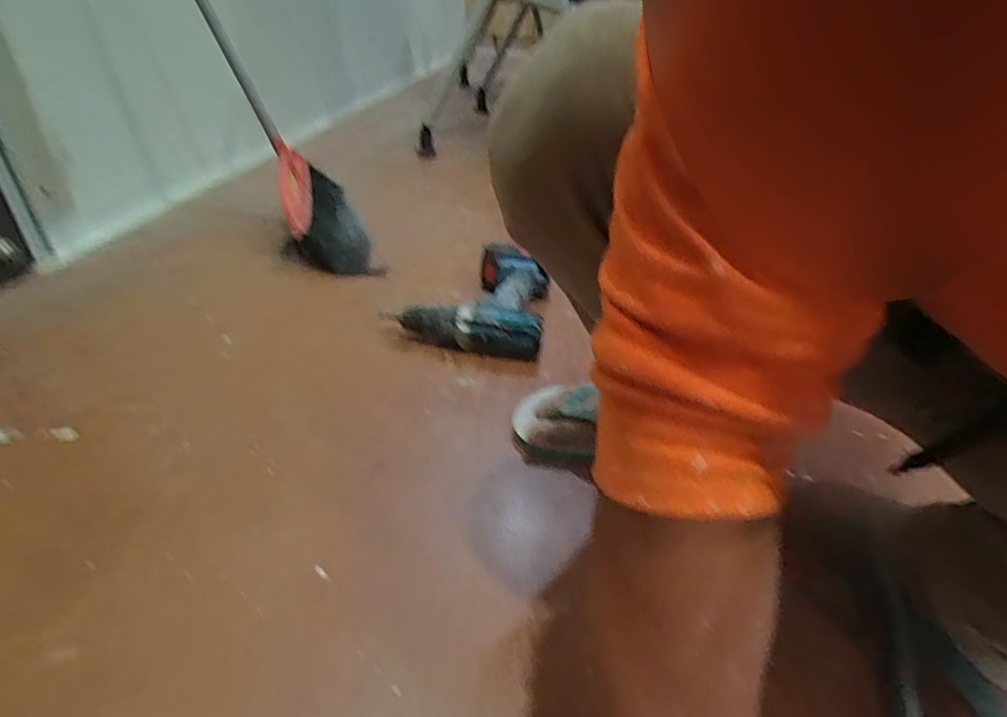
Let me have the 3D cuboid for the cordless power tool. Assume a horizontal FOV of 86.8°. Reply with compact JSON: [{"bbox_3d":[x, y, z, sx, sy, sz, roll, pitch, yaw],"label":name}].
[{"bbox_3d":[-0.033,-0.087,0.778,0.192,0.088,0.188,12,36,6],"label":"cordless power tool"}]

